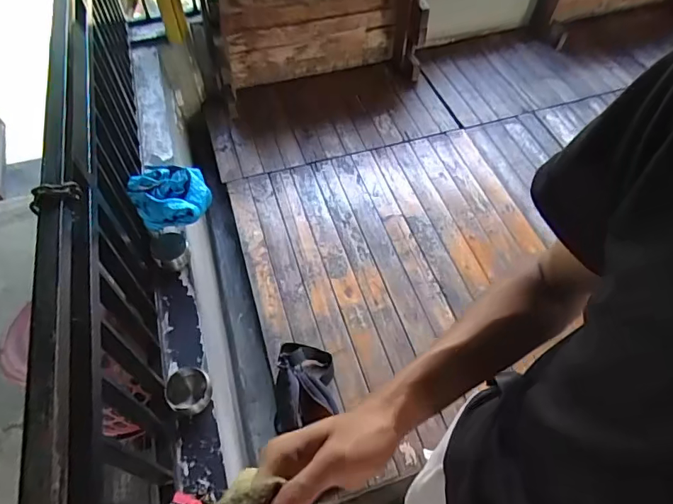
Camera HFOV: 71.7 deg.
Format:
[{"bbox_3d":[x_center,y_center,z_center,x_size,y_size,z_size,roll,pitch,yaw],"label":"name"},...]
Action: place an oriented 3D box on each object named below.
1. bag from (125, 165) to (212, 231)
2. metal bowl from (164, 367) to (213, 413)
[{"bbox_3d":[-0.418,-0.144,1.188,0.186,0.120,0.115,-2,56,0],"label":"bag"},{"bbox_3d":[-0.334,0.312,1.053,0.093,0.043,0.098,0,56,1],"label":"metal bowl"}]

